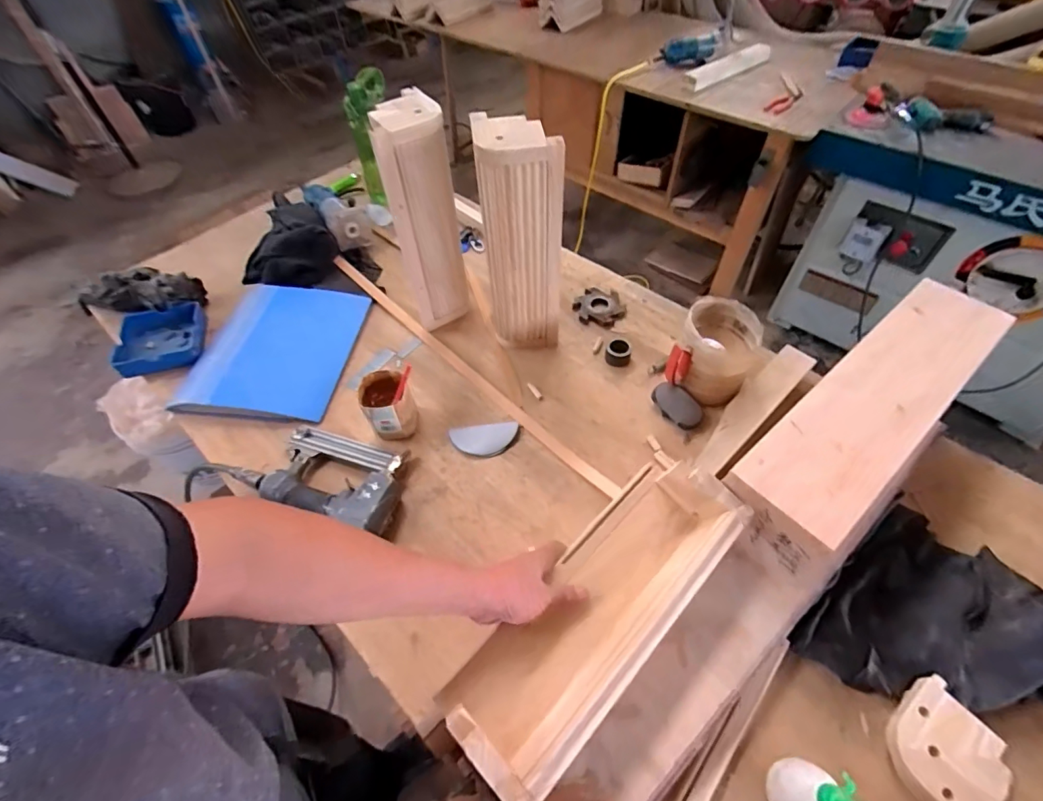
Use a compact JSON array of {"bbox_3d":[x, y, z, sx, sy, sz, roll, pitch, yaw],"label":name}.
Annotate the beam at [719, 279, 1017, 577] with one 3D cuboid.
[{"bbox_3d":[0.462,0.009,0.614,0.498,0.082,0.129,-35,60,-21],"label":"beam"}]

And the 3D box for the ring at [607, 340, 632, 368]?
[{"bbox_3d":[0.179,-0.085,0.860,0.045,0.038,0.037,9,54,10],"label":"ring"}]

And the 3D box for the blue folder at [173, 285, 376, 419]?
[{"bbox_3d":[-0.474,-0.097,0.904,0.279,0.043,0.309,4,54,6],"label":"blue folder"}]

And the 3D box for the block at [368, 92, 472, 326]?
[{"bbox_3d":[-0.167,-0.312,0.840,0.120,0.387,0.102,-15,54,-7],"label":"block"}]

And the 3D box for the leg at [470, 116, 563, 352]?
[{"bbox_3d":[-0.001,-0.248,0.767,0.116,0.363,0.100,-8,53,-3],"label":"leg"}]

